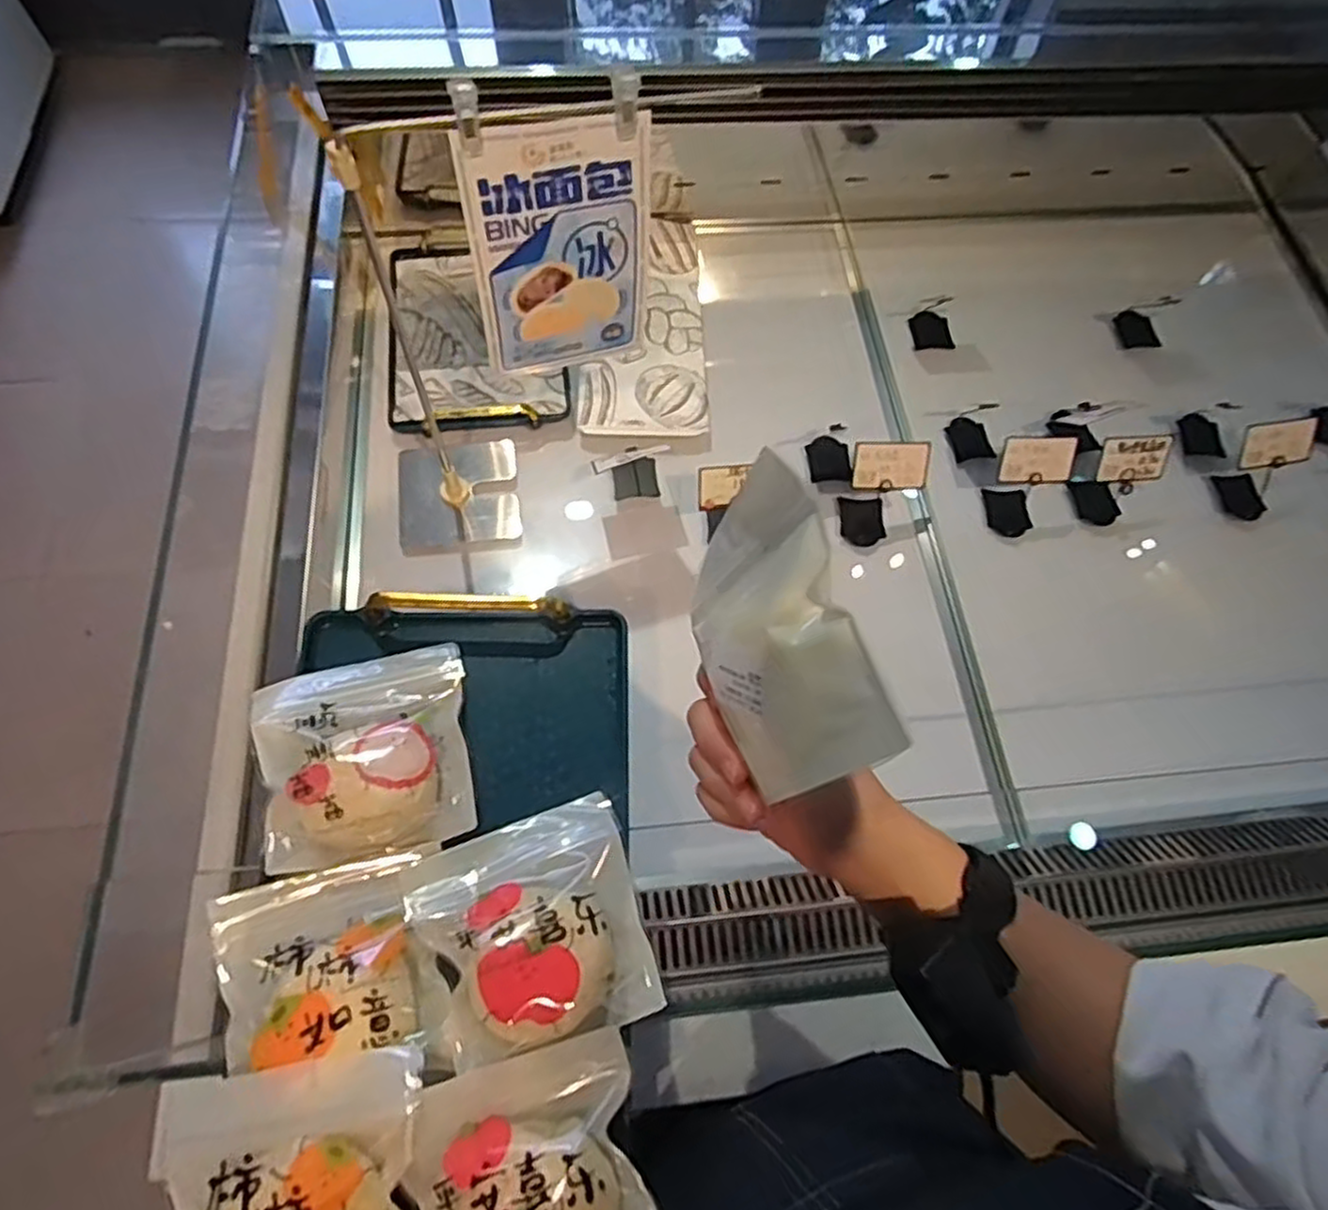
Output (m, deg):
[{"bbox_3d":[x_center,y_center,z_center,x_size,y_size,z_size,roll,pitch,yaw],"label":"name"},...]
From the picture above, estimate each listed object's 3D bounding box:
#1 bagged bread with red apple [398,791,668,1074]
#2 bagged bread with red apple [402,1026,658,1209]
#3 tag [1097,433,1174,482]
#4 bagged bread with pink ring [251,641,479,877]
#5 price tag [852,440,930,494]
[{"bbox_3d":[-0.072,0.183,0.419,0.120,0.039,0.122,-20,69,-10],"label":"bagged bread with red apple"},{"bbox_3d":[-0.066,0.289,0.368,0.115,0.031,0.110,-15,68,-8],"label":"bagged bread with red apple"},{"bbox_3d":[0.542,-0.169,0.846,0.073,0.054,0.011,-5,30,-1],"label":"tag"},{"bbox_3d":[-0.186,0.089,0.454,0.123,0.034,0.123,-12,68,-7],"label":"bagged bread with pink ring"},{"bbox_3d":[0.254,-0.156,0.824,0.081,0.010,0.054,-3,107,-7],"label":"price tag"}]

